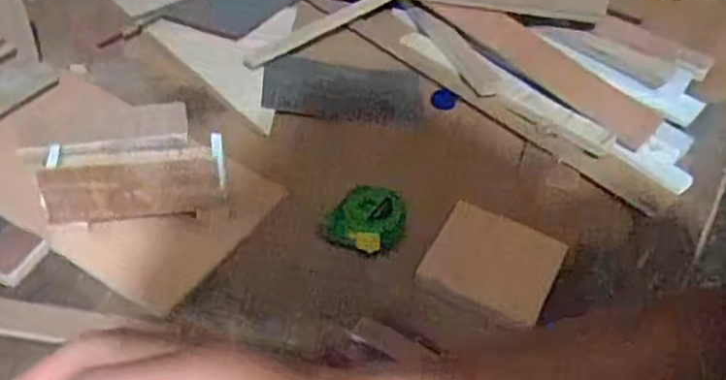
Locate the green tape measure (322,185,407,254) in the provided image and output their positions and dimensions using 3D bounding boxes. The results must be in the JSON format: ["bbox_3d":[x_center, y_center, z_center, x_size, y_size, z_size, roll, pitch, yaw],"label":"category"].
[{"bbox_3d":[0.004,0.028,0.675,0.073,0.040,0.052,11,46,4],"label":"green tape measure"}]

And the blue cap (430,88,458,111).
[{"bbox_3d":[0.099,-0.112,0.858,0.030,0.012,0.028,3,49,-3],"label":"blue cap"}]

